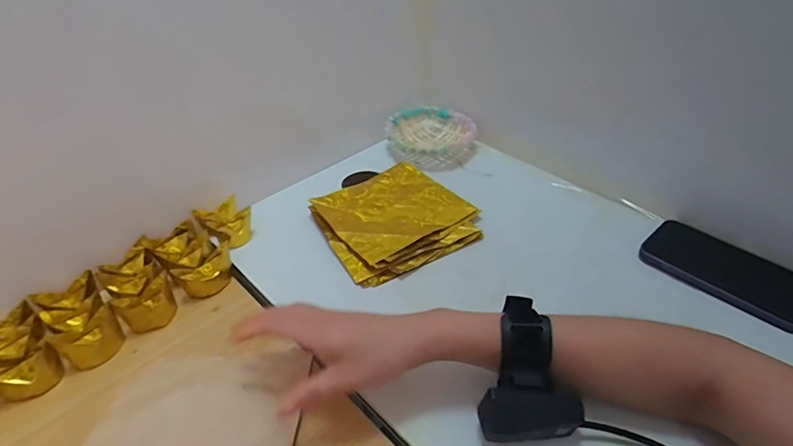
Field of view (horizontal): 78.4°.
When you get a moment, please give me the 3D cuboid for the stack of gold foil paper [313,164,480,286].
[{"bbox_3d":[-0.005,-0.006,0.570,0.160,0.024,0.165,-26,44,-23],"label":"stack of gold foil paper"}]

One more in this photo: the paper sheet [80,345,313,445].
[{"bbox_3d":[-0.152,0.147,0.382,0.144,0.034,0.130,-2,40,5],"label":"paper sheet"}]

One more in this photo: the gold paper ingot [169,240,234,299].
[{"bbox_3d":[-0.201,0.052,0.517,0.060,0.036,0.042,-29,45,-25],"label":"gold paper ingot"}]

